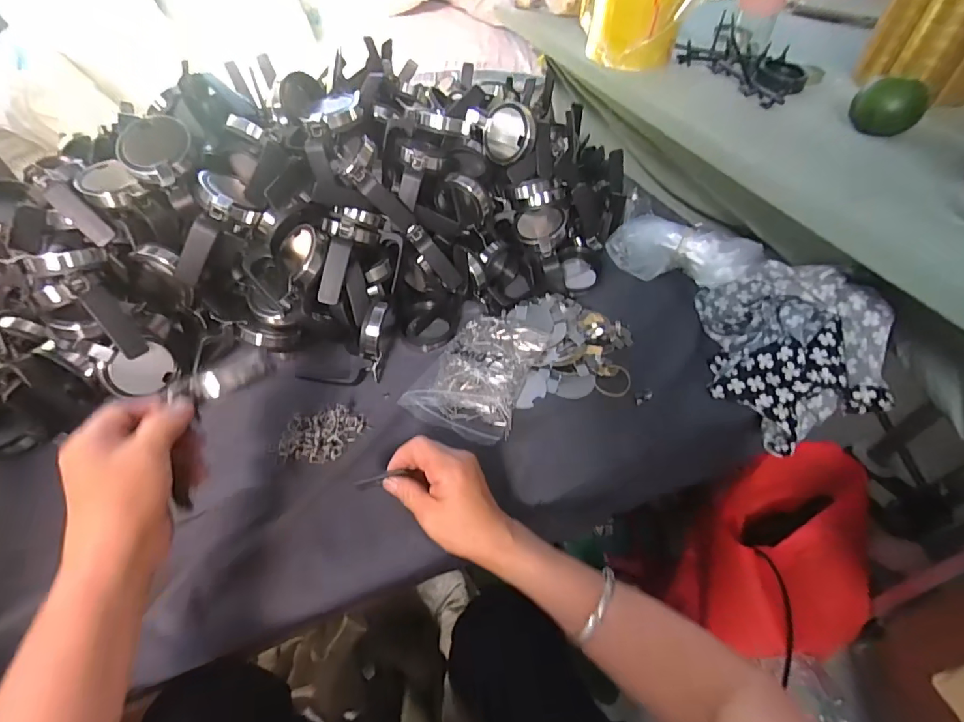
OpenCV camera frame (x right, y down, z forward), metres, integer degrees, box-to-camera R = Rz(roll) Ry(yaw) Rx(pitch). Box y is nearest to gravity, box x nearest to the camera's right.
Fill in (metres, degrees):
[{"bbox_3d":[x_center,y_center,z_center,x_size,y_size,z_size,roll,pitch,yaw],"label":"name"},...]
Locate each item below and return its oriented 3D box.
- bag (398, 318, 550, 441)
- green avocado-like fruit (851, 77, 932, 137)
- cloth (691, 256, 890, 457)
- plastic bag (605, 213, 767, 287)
[{"bbox_3d":[0.001,0.011,0.535,0.116,0.030,0.159,25,52,20],"label":"bag"},{"bbox_3d":[0.480,-0.301,0.561,0.069,0.051,0.055,32,54,24],"label":"green avocado-like fruit"},{"bbox_3d":[0.354,-0.017,0.543,0.171,0.120,0.196,8,48,5],"label":"cloth"},{"bbox_3d":[0.268,-0.146,0.642,0.190,0.060,0.084,20,48,33],"label":"plastic bag"}]

